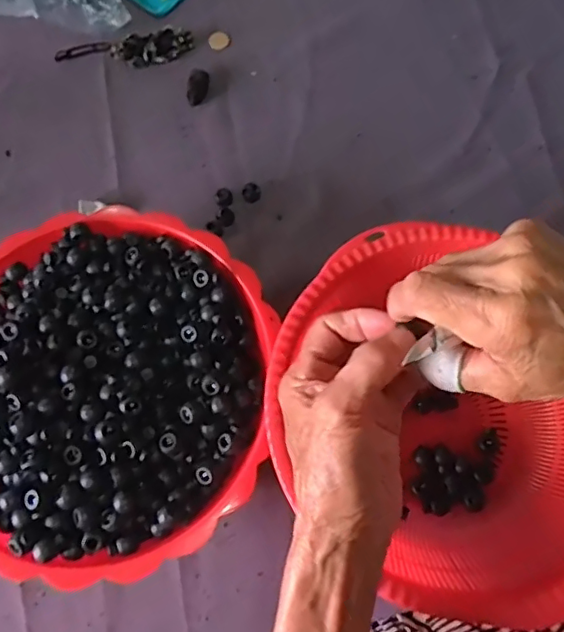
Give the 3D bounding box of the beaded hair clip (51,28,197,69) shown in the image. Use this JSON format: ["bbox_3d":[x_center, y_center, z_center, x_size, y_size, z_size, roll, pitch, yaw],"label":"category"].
[{"bbox_3d":[-0.152,-0.257,0.535,0.131,0.020,0.029,-2,73,-1],"label":"beaded hair clip"}]

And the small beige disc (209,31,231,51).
[{"bbox_3d":[-0.061,-0.272,0.548,0.020,0.004,0.020,0,73,0],"label":"small beige disc"}]

